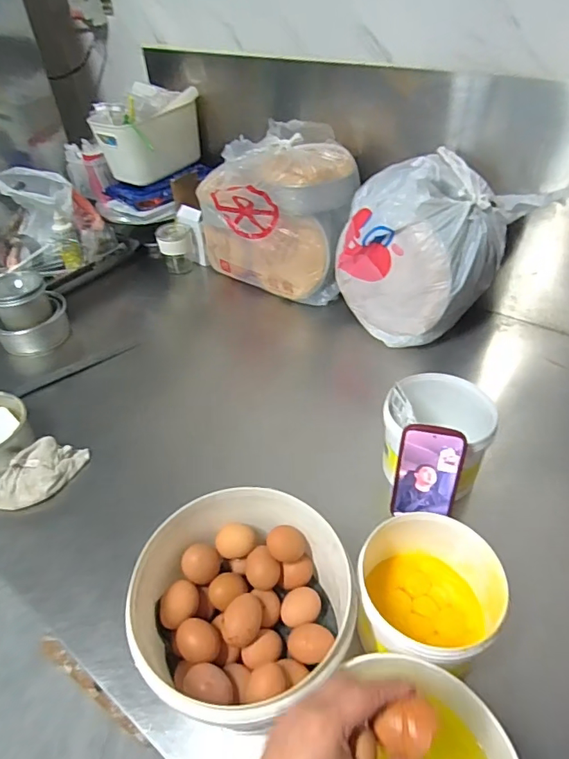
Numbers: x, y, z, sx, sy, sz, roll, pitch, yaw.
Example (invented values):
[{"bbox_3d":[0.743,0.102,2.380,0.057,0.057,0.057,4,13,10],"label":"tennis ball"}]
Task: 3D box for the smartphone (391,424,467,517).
[{"bbox_3d":[0.194,0.130,0.662,0.083,0.150,0.007,7,29,15],"label":"smartphone"}]

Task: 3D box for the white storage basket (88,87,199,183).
[{"bbox_3d":[-0.345,-0.622,1.256,0.168,0.156,0.215,18,47,22],"label":"white storage basket"}]

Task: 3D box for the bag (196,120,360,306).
[{"bbox_3d":[-0.022,-0.388,1.120,0.356,0.309,0.190,17,47,22],"label":"bag"}]

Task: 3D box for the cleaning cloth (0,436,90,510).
[{"bbox_3d":[-0.397,0.151,0.789,0.084,0.049,0.153,27,51,29],"label":"cleaning cloth"}]

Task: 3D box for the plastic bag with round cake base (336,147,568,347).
[{"bbox_3d":[0.276,-0.258,0.960,0.344,0.295,0.219,22,49,26],"label":"plastic bag with round cake base"}]

